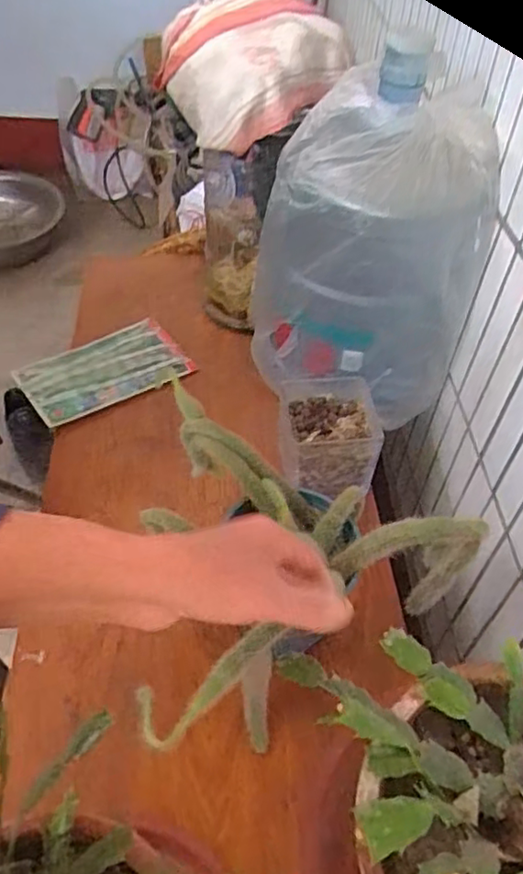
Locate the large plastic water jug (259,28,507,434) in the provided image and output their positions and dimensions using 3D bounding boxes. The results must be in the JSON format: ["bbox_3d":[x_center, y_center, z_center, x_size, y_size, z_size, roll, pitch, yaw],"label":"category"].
[{"bbox_3d":[0.150,-0.251,0.886,0.267,0.397,0.239,-12,50,-16],"label":"large plastic water jug"}]

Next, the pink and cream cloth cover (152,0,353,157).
[{"bbox_3d":[-0.010,-0.521,0.882,0.223,0.134,0.215,-17,51,-19],"label":"pink and cream cloth cover"}]

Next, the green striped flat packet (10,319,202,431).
[{"bbox_3d":[-0.261,-0.113,1.062,0.255,0.020,0.169,-28,52,-24],"label":"green striped flat packet"}]

